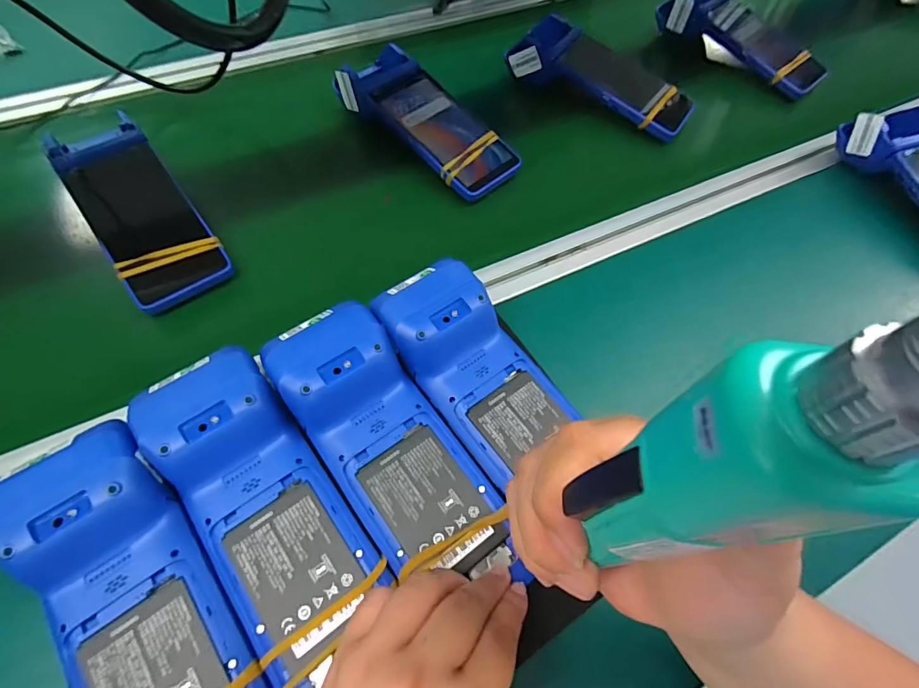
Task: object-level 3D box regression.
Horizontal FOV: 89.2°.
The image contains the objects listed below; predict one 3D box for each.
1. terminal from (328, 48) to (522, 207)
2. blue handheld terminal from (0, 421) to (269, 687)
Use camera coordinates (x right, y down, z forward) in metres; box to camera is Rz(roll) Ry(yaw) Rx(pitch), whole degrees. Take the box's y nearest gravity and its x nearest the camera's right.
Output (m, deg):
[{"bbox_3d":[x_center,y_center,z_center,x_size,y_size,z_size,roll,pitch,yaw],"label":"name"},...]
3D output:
[{"bbox_3d":[-0.038,-0.241,0.503,0.089,0.048,0.230,-40,69,-23],"label":"terminal"},{"bbox_3d":[-0.181,0.154,0.260,0.083,0.068,0.217,-32,69,-19],"label":"blue handheld terminal"}]

